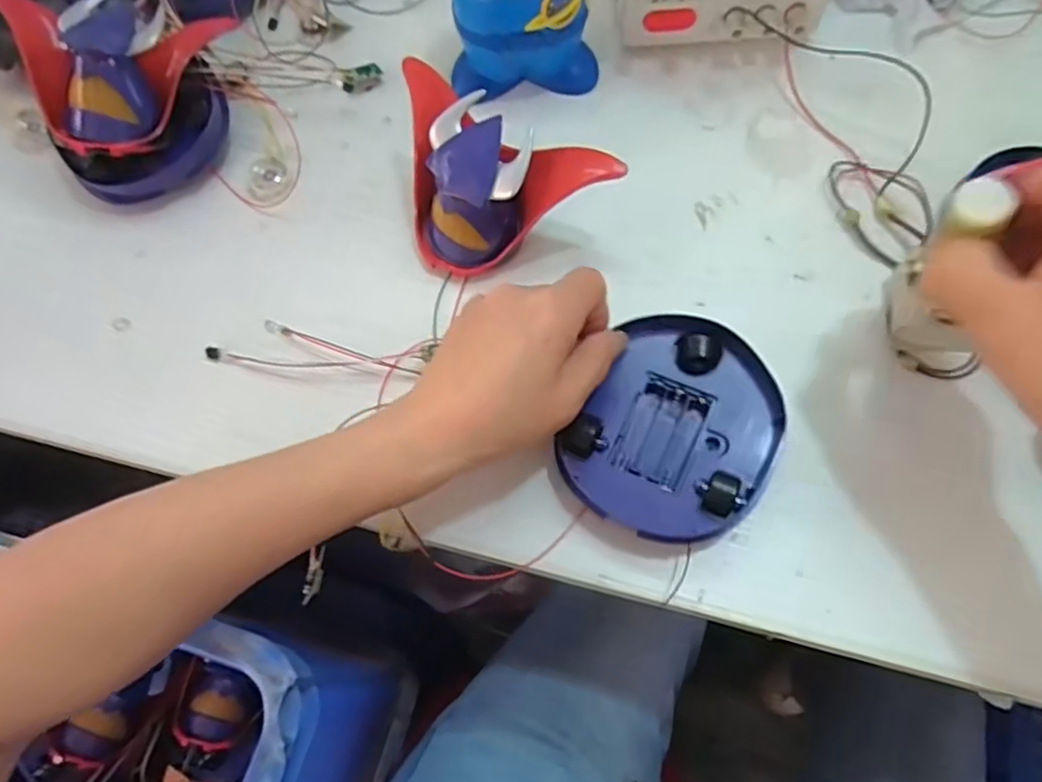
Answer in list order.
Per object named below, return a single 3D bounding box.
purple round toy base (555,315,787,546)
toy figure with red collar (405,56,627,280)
[{"bbox_3d":[0.078,0.019,0.319,0.090,0.018,0.108,30,73,13],"label":"purple round toy base"},{"bbox_3d":[-0.020,-0.109,0.357,0.126,0.067,0.076,28,73,12],"label":"toy figure with red collar"}]

